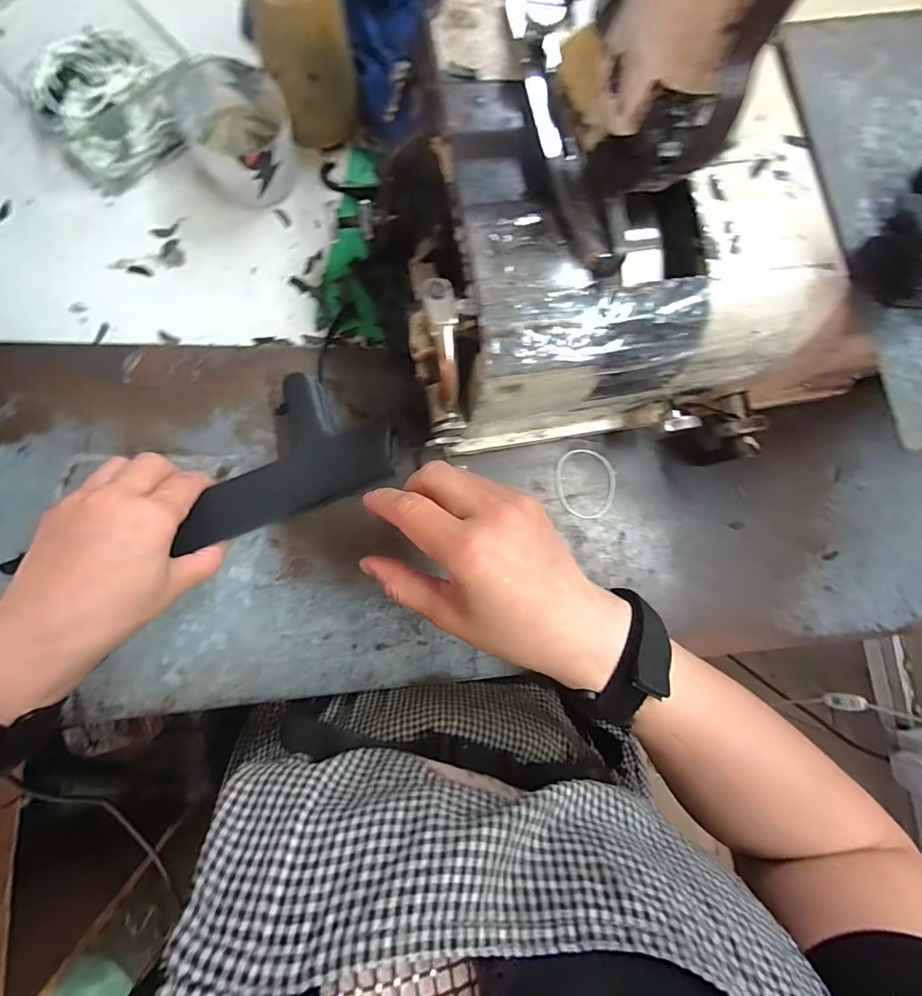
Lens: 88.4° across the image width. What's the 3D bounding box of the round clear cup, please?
[{"bbox_3d":[-0.156,-0.256,0.336,0.070,0.048,0.072,1,85,-8],"label":"round clear cup"}]

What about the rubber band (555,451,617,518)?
[{"bbox_3d":[0.099,-0.011,0.375,0.050,0.004,0.054,1,85,-8],"label":"rubber band"}]

